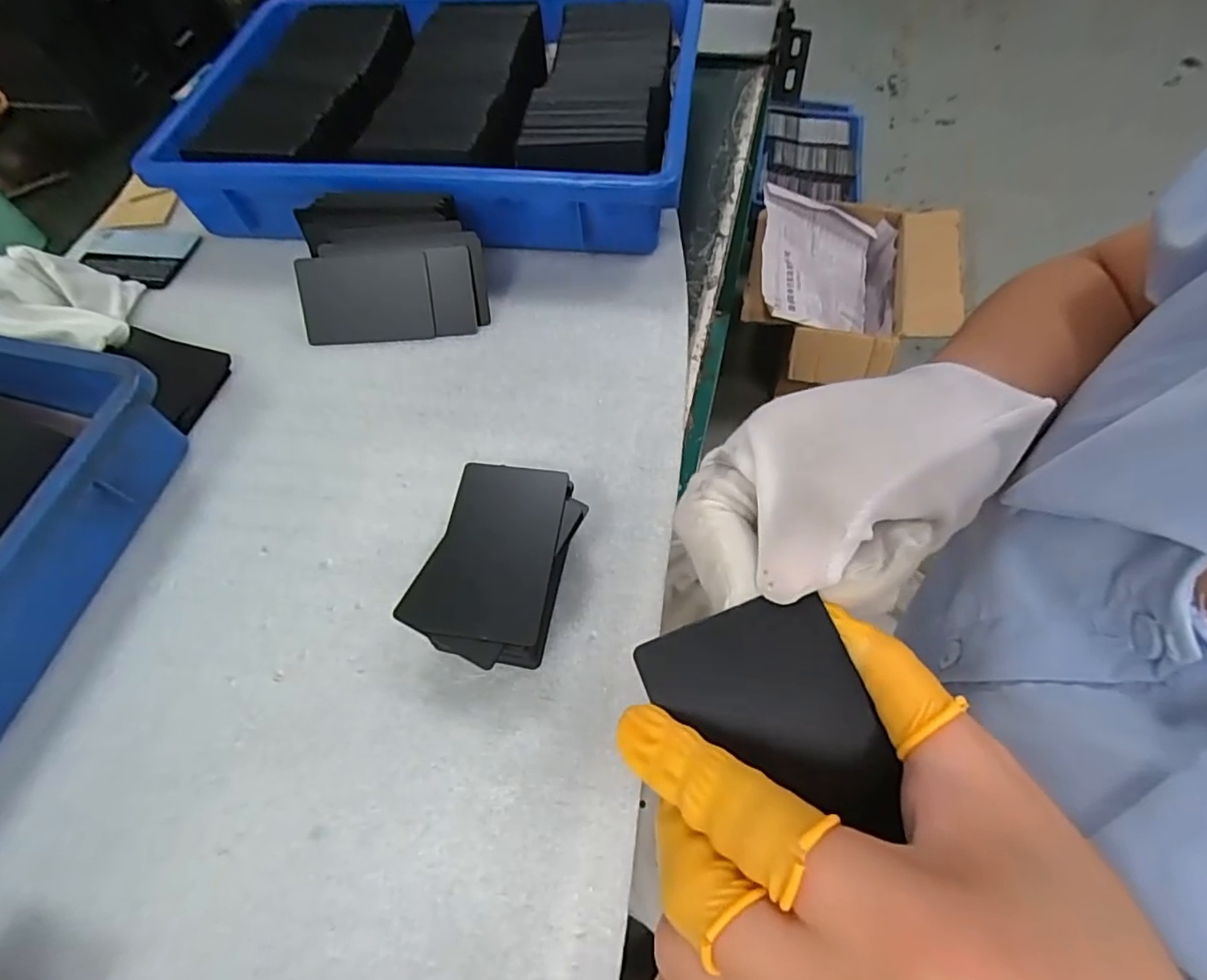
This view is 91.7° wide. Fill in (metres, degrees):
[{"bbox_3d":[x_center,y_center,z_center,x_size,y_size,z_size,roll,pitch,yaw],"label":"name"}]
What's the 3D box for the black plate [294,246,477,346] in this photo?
[{"bbox_3d":[-0.141,-0.126,0.382,0.113,0.006,0.054,-3,107,2],"label":"black plate"}]

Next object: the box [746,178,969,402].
[{"bbox_3d":[0.496,-0.395,1.205,0.396,0.198,0.405,11,63,8],"label":"box"}]

